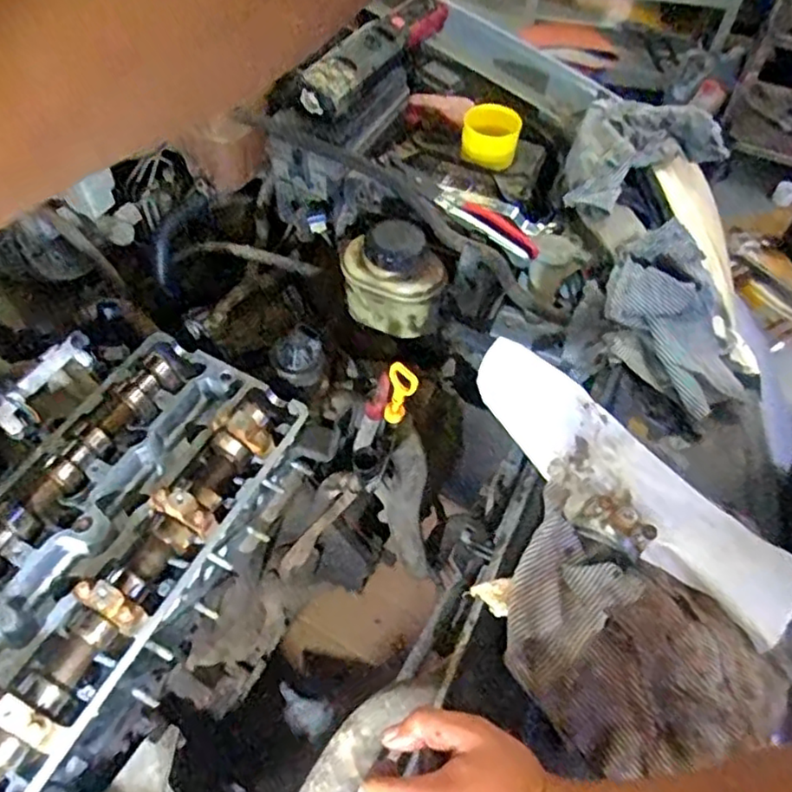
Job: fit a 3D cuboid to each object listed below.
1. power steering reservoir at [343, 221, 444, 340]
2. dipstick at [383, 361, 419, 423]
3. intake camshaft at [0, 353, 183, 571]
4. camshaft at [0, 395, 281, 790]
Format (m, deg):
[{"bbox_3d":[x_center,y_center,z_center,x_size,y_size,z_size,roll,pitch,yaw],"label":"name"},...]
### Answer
[{"bbox_3d":[-0.002,-0.132,0.758,0.098,0.108,0.101,-24,58,-19],"label":"power steering reservoir"},{"bbox_3d":[0.005,-0.002,0.650,0.031,0.080,0.015,10,54,5],"label":"dipstick"},{"bbox_3d":[-0.328,0.105,0.568,0.045,0.033,0.394,24,56,14],"label":"intake camshaft"},{"bbox_3d":[-0.222,0.150,0.548,0.068,0.047,0.406,22,56,13],"label":"camshaft"}]

